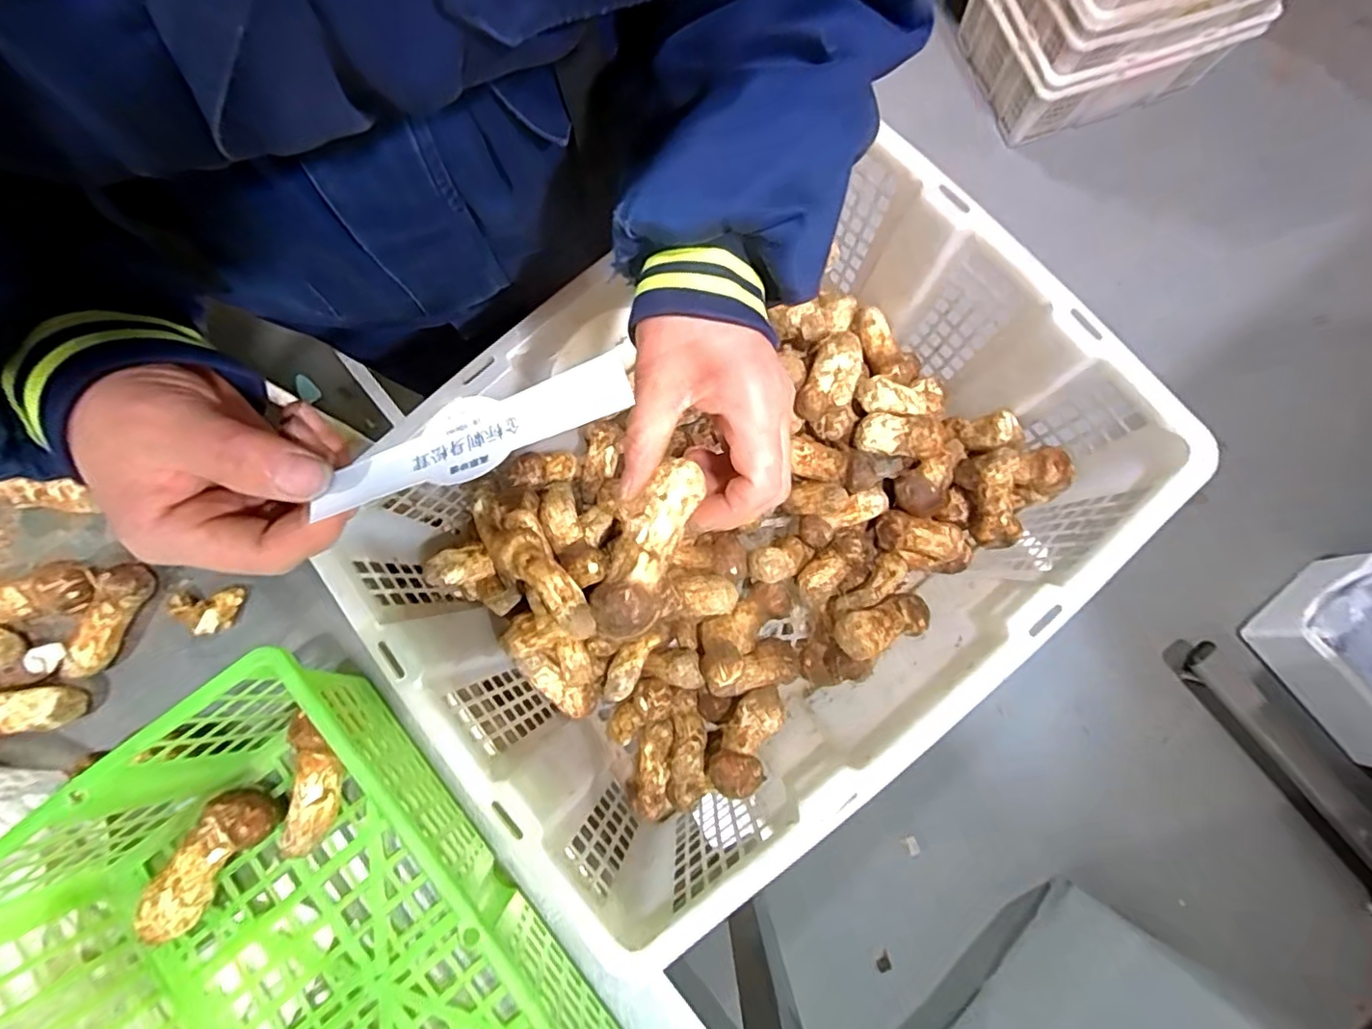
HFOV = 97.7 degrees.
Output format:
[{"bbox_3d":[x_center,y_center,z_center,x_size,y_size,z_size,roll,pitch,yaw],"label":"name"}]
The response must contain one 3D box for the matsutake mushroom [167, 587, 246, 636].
[{"bbox_3d":[-0.313,0.064,0.391,0.043,0.009,0.028,-5,80,0],"label":"matsutake mushroom"}]

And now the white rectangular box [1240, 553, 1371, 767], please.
[{"bbox_3d":[1.185,0.252,1.042,0.252,0.113,0.306,-35,81,-5],"label":"white rectangular box"}]

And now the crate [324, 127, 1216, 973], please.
[{"bbox_3d":[0.038,-0.001,0.444,0.474,0.153,0.357,-39,82,-6],"label":"crate"}]

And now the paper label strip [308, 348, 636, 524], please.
[{"bbox_3d":[-0.078,-0.028,0.216,0.120,0.004,0.029,-17,77,7],"label":"paper label strip"}]

